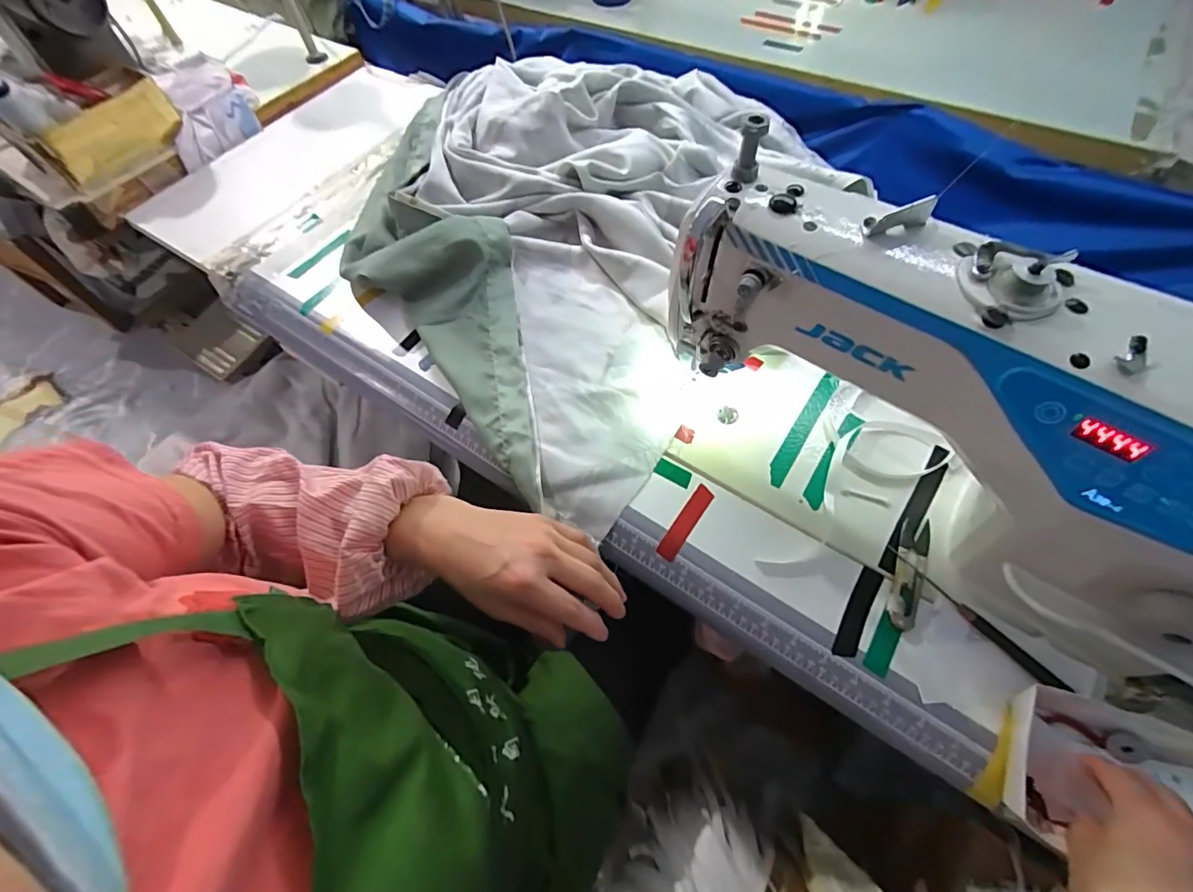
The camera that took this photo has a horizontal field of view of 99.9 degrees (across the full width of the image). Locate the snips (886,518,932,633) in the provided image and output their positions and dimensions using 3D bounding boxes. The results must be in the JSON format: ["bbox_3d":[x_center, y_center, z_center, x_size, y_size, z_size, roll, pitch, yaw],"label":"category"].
[{"bbox_3d":[0.261,0.104,0.416,0.025,0.008,0.100,23,64,15],"label":"snips"}]

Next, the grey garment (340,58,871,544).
[{"bbox_3d":[-0.032,-0.291,0.614,0.538,0.108,0.614,33,67,20],"label":"grey garment"}]

